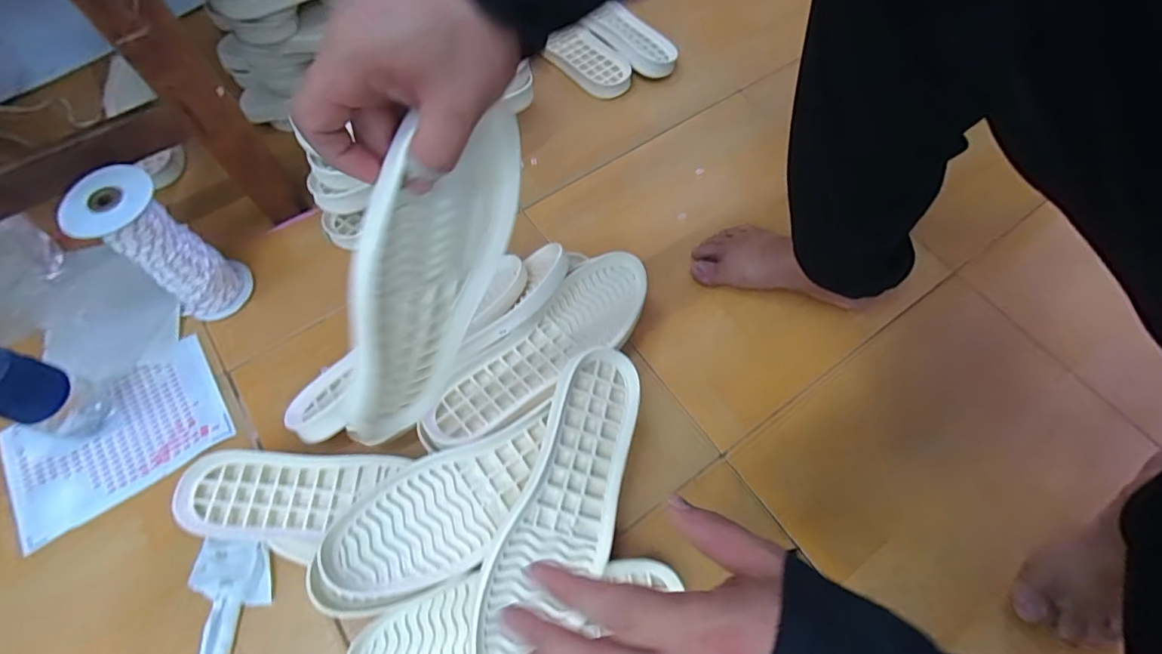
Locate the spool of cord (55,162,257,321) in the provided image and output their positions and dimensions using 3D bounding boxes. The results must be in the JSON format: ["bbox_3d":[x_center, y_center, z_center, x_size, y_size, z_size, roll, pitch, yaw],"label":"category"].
[{"bbox_3d":[-0.437,-0.080,0.542,0.076,0.170,0.067,-41,72,-18],"label":"spool of cord"}]

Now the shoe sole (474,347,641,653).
[{"bbox_3d":[-0.012,0.159,0.455,0.090,0.027,0.290,29,69,-13],"label":"shoe sole"}]

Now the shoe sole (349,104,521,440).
[{"bbox_3d":[-0.110,-0.013,0.352,0.019,0.278,0.098,41,37,16],"label":"shoe sole"}]

